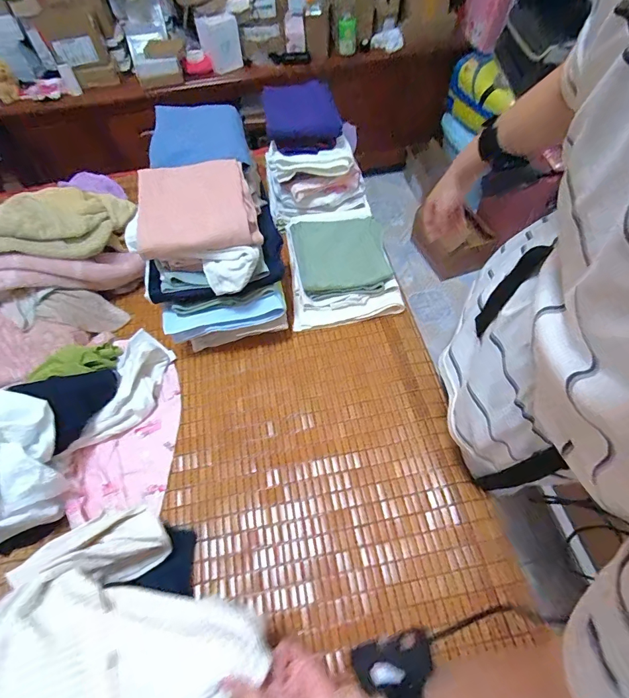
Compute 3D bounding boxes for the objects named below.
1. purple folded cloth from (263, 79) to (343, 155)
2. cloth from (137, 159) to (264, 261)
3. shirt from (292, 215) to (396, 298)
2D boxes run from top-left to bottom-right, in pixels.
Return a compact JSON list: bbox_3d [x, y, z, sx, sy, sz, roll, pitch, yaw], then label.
[{"bbox_3d":[-0.032,-0.598,1.026,0.181,0.030,0.213,-13,79,-3],"label":"purple folded cloth"},{"bbox_3d":[-0.234,-0.289,0.785,0.221,0.062,0.235,-15,57,-6],"label":"cloth"},{"bbox_3d":[0.059,-0.232,0.955,0.210,0.050,0.221,-7,57,-1],"label":"shirt"}]

